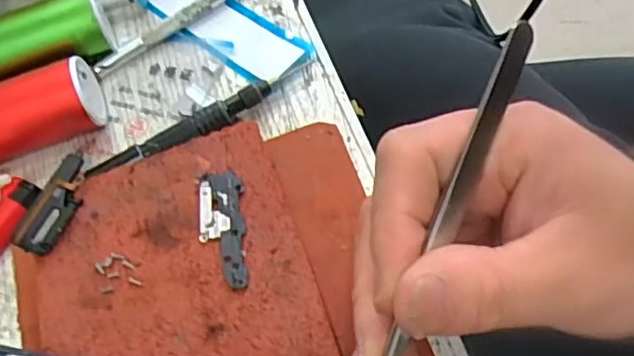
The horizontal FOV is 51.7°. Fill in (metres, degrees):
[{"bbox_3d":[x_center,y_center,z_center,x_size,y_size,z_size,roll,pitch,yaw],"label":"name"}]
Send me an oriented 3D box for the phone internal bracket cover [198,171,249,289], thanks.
[{"bbox_3d":[-0.035,0.018,0.238,0.017,0.004,0.048,-11,59,5],"label":"phone internal bracket cover"}]

